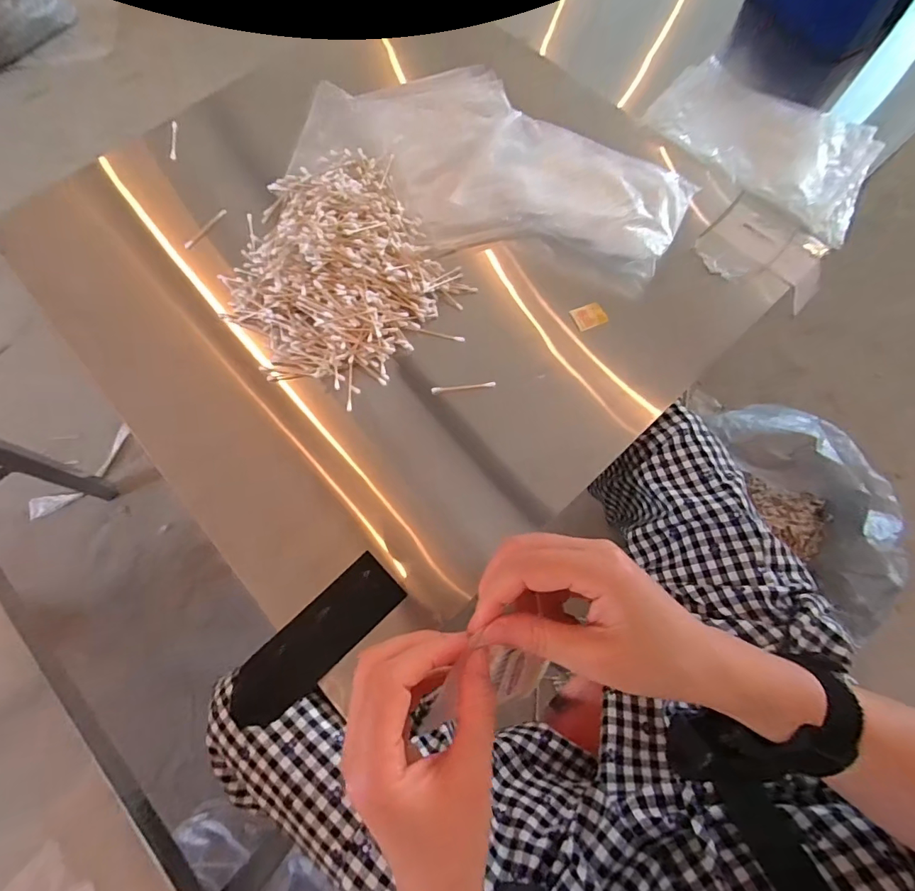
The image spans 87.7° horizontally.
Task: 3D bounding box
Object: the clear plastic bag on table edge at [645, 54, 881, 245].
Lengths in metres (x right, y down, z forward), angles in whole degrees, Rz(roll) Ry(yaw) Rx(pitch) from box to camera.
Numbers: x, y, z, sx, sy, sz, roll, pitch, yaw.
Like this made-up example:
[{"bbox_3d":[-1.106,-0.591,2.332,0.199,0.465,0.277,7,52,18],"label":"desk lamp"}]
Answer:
[{"bbox_3d":[0.415,-0.425,0.645,0.298,0.026,0.209,32,73,11],"label":"clear plastic bag on table edge"}]

